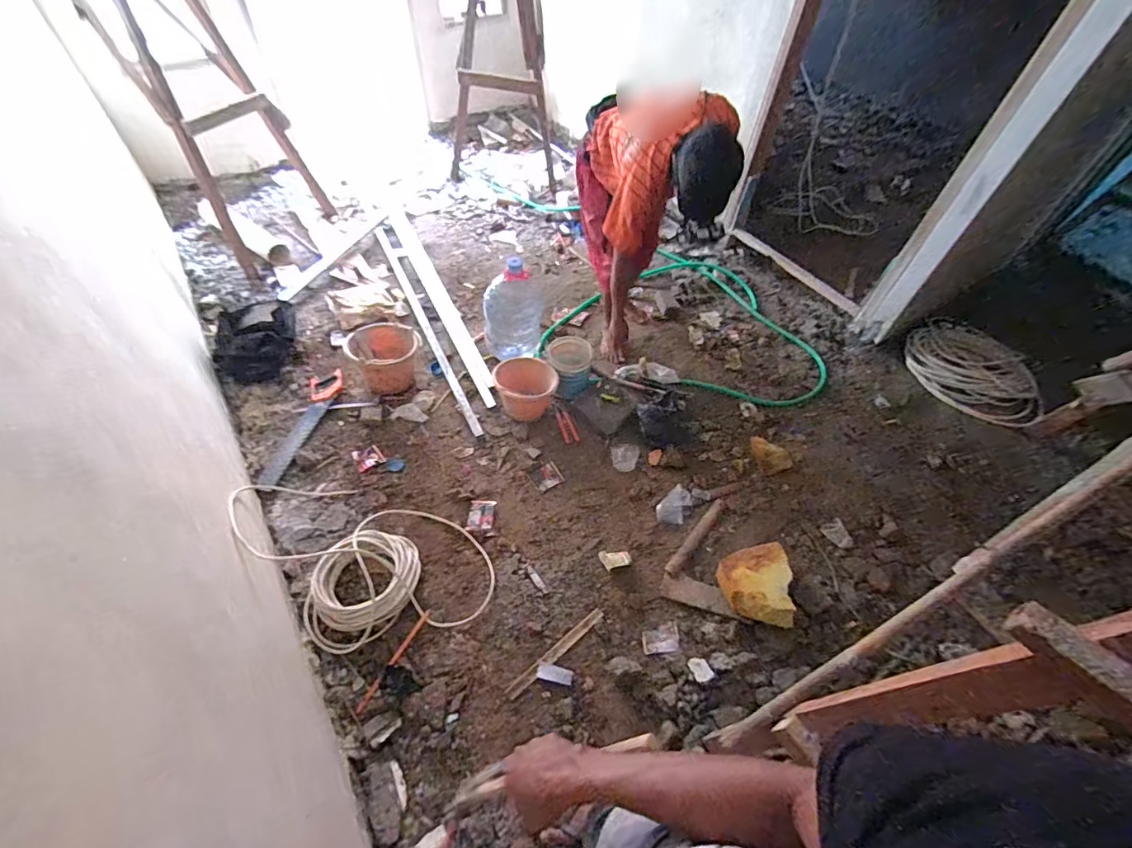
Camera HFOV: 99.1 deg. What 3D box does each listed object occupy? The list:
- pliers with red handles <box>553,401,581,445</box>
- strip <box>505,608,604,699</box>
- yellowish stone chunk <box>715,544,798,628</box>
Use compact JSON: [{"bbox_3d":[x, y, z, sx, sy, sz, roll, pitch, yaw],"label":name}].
[{"bbox_3d":[-0.006,-0.006,1.903,0.061,0.015,0.179,-22,77,-15],"label":"pliers with red handles"},{"bbox_3d":[-0.026,0.664,1.412,0.345,0.006,0.034,-34,61,-24],"label":"strip"},{"bbox_3d":[0.599,0.503,1.495,0.212,0.094,0.248,-5,54,-5],"label":"yellowish stone chunk"}]

